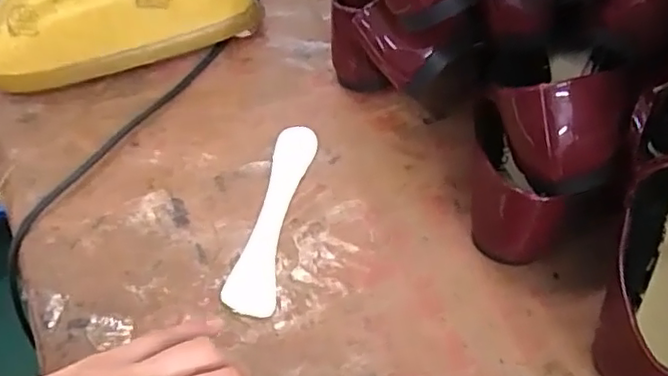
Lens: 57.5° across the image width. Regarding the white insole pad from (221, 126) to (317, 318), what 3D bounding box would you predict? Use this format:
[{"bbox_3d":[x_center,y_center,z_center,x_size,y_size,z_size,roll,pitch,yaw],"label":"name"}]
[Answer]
[{"bbox_3d":[-0.041,0.017,0.416,0.032,0.005,0.145,8,57,8],"label":"white insole pad"}]

